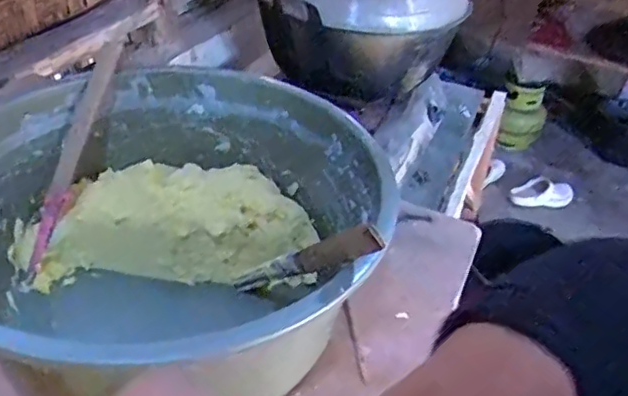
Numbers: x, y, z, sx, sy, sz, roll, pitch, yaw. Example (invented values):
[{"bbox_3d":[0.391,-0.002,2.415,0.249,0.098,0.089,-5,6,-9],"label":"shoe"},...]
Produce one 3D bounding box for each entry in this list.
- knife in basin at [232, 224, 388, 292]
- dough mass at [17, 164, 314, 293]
[{"bbox_3d":[-0.017,0.061,0.547,0.012,0.276,0.023,-23,87,-31],"label":"knife in basin"},{"bbox_3d":[-0.163,0.028,0.684,0.311,0.098,0.123,-1,38,-8],"label":"dough mass"}]

